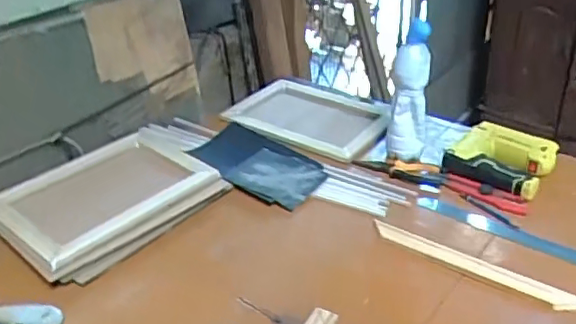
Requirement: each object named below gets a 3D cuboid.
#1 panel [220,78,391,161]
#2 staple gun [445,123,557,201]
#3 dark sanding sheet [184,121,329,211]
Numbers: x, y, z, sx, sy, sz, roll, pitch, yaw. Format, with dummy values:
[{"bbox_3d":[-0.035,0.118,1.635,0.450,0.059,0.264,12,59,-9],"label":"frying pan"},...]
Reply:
[{"bbox_3d":[0.042,-0.097,1.154,0.300,0.018,0.226,19,38,26],"label":"panel"},{"bbox_3d":[0.347,-0.004,0.962,0.158,0.051,0.128,18,38,26],"label":"staple gun"},{"bbox_3d":[-0.046,-0.001,0.984,0.217,0.034,0.144,23,40,31],"label":"dark sanding sheet"}]

